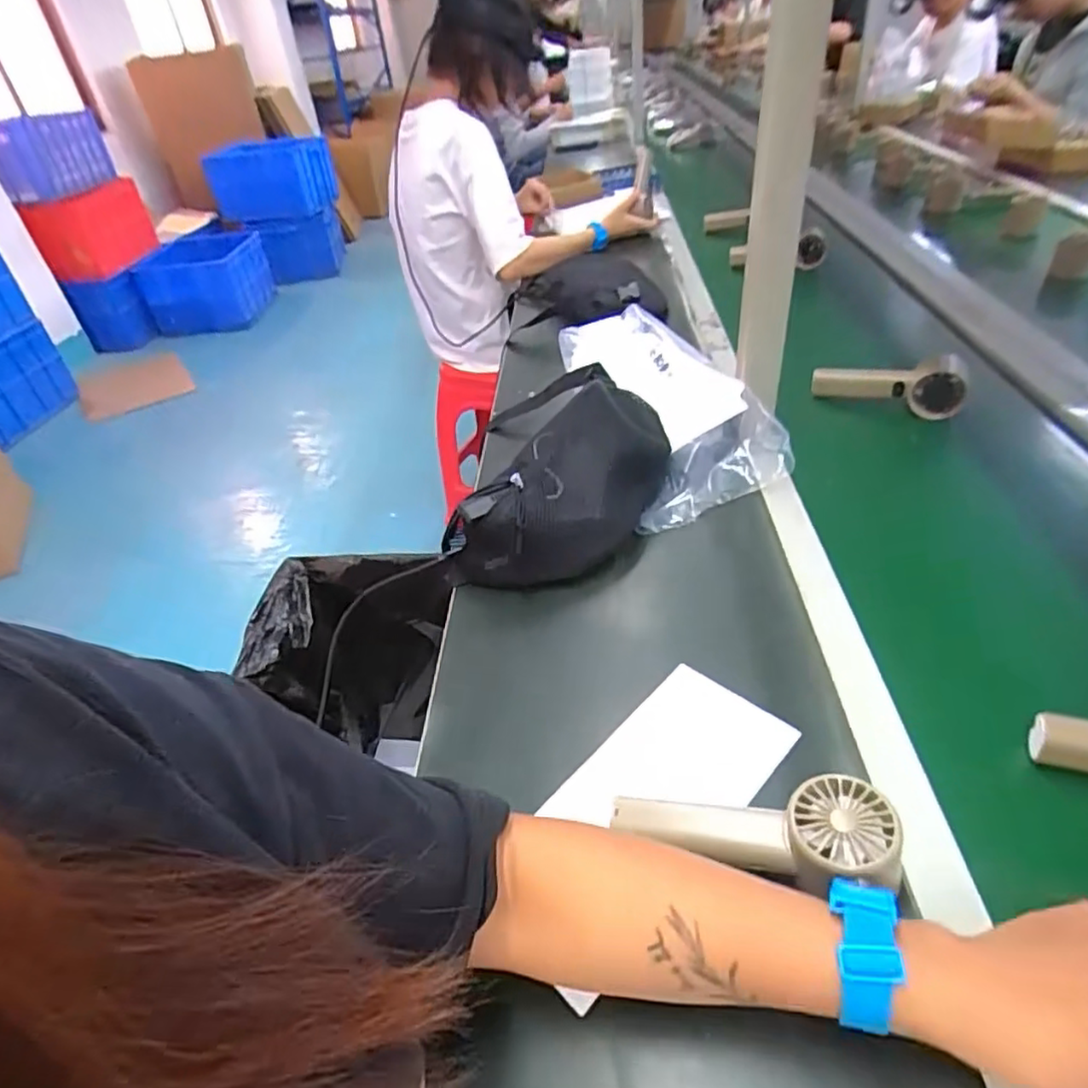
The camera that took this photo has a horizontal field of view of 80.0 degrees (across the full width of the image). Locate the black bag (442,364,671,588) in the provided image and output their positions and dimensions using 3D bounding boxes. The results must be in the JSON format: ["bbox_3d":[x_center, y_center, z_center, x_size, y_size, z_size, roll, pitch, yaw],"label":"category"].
[{"bbox_3d":[0.022,-0.068,0.653,0.161,0.106,0.248,18,46,27],"label":"black bag"}]

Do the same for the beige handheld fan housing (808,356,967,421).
[{"bbox_3d":[0.405,-0.193,0.769,0.162,0.051,0.052,9,43,19],"label":"beige handheld fan housing"}]

